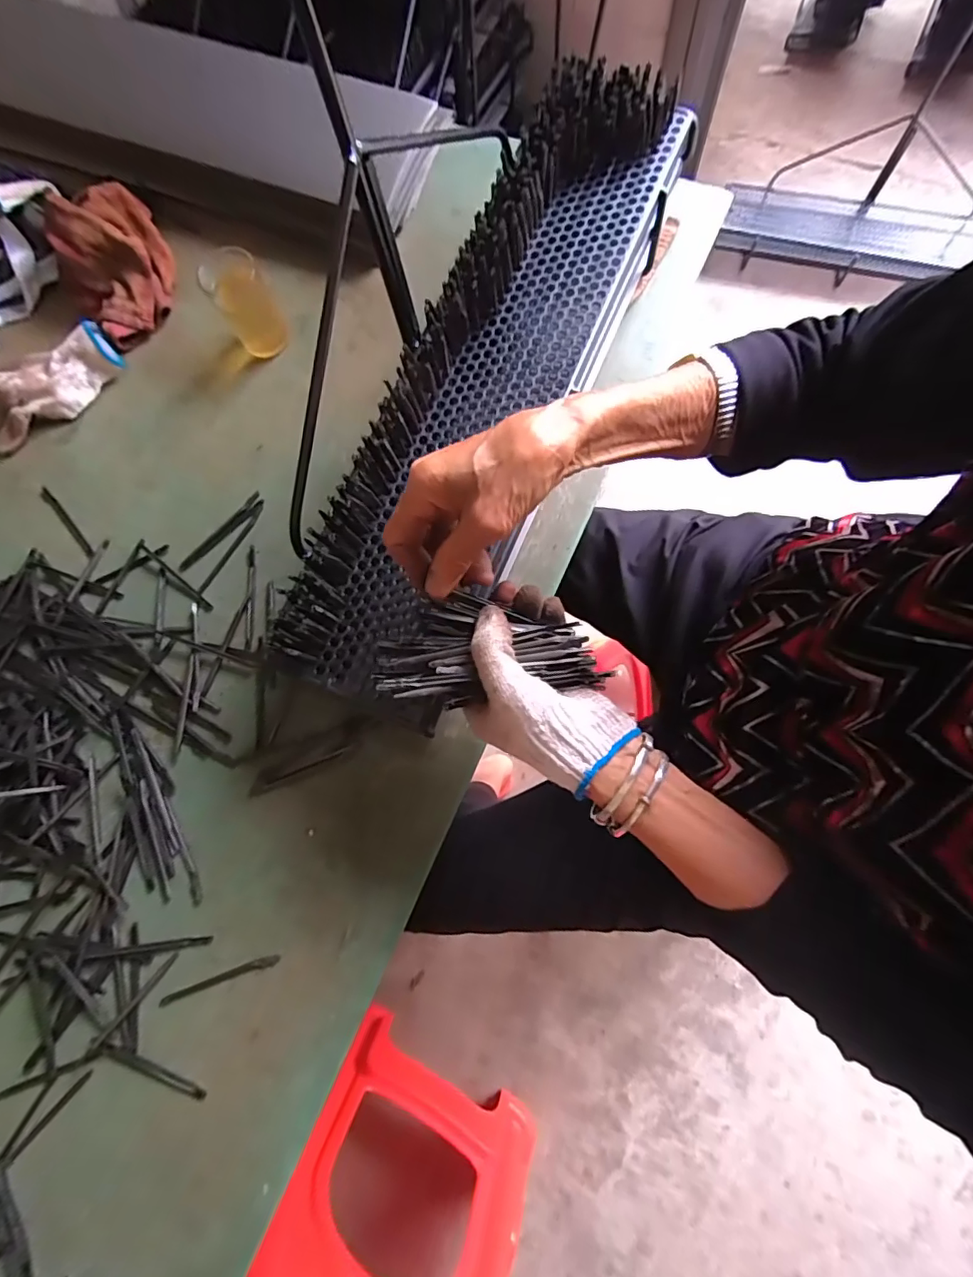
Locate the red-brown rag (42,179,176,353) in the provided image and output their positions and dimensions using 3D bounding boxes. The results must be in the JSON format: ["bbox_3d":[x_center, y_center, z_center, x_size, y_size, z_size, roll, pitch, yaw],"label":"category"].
[{"bbox_3d":[-0.408,-0.414,0.576,0.127,0.081,0.129,-40,78,-6],"label":"red-brown rag"}]

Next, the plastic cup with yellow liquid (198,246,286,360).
[{"bbox_3d":[-0.247,-0.338,0.544,0.057,0.091,0.050,-30,77,-4],"label":"plastic cup with yellow liquid"}]

